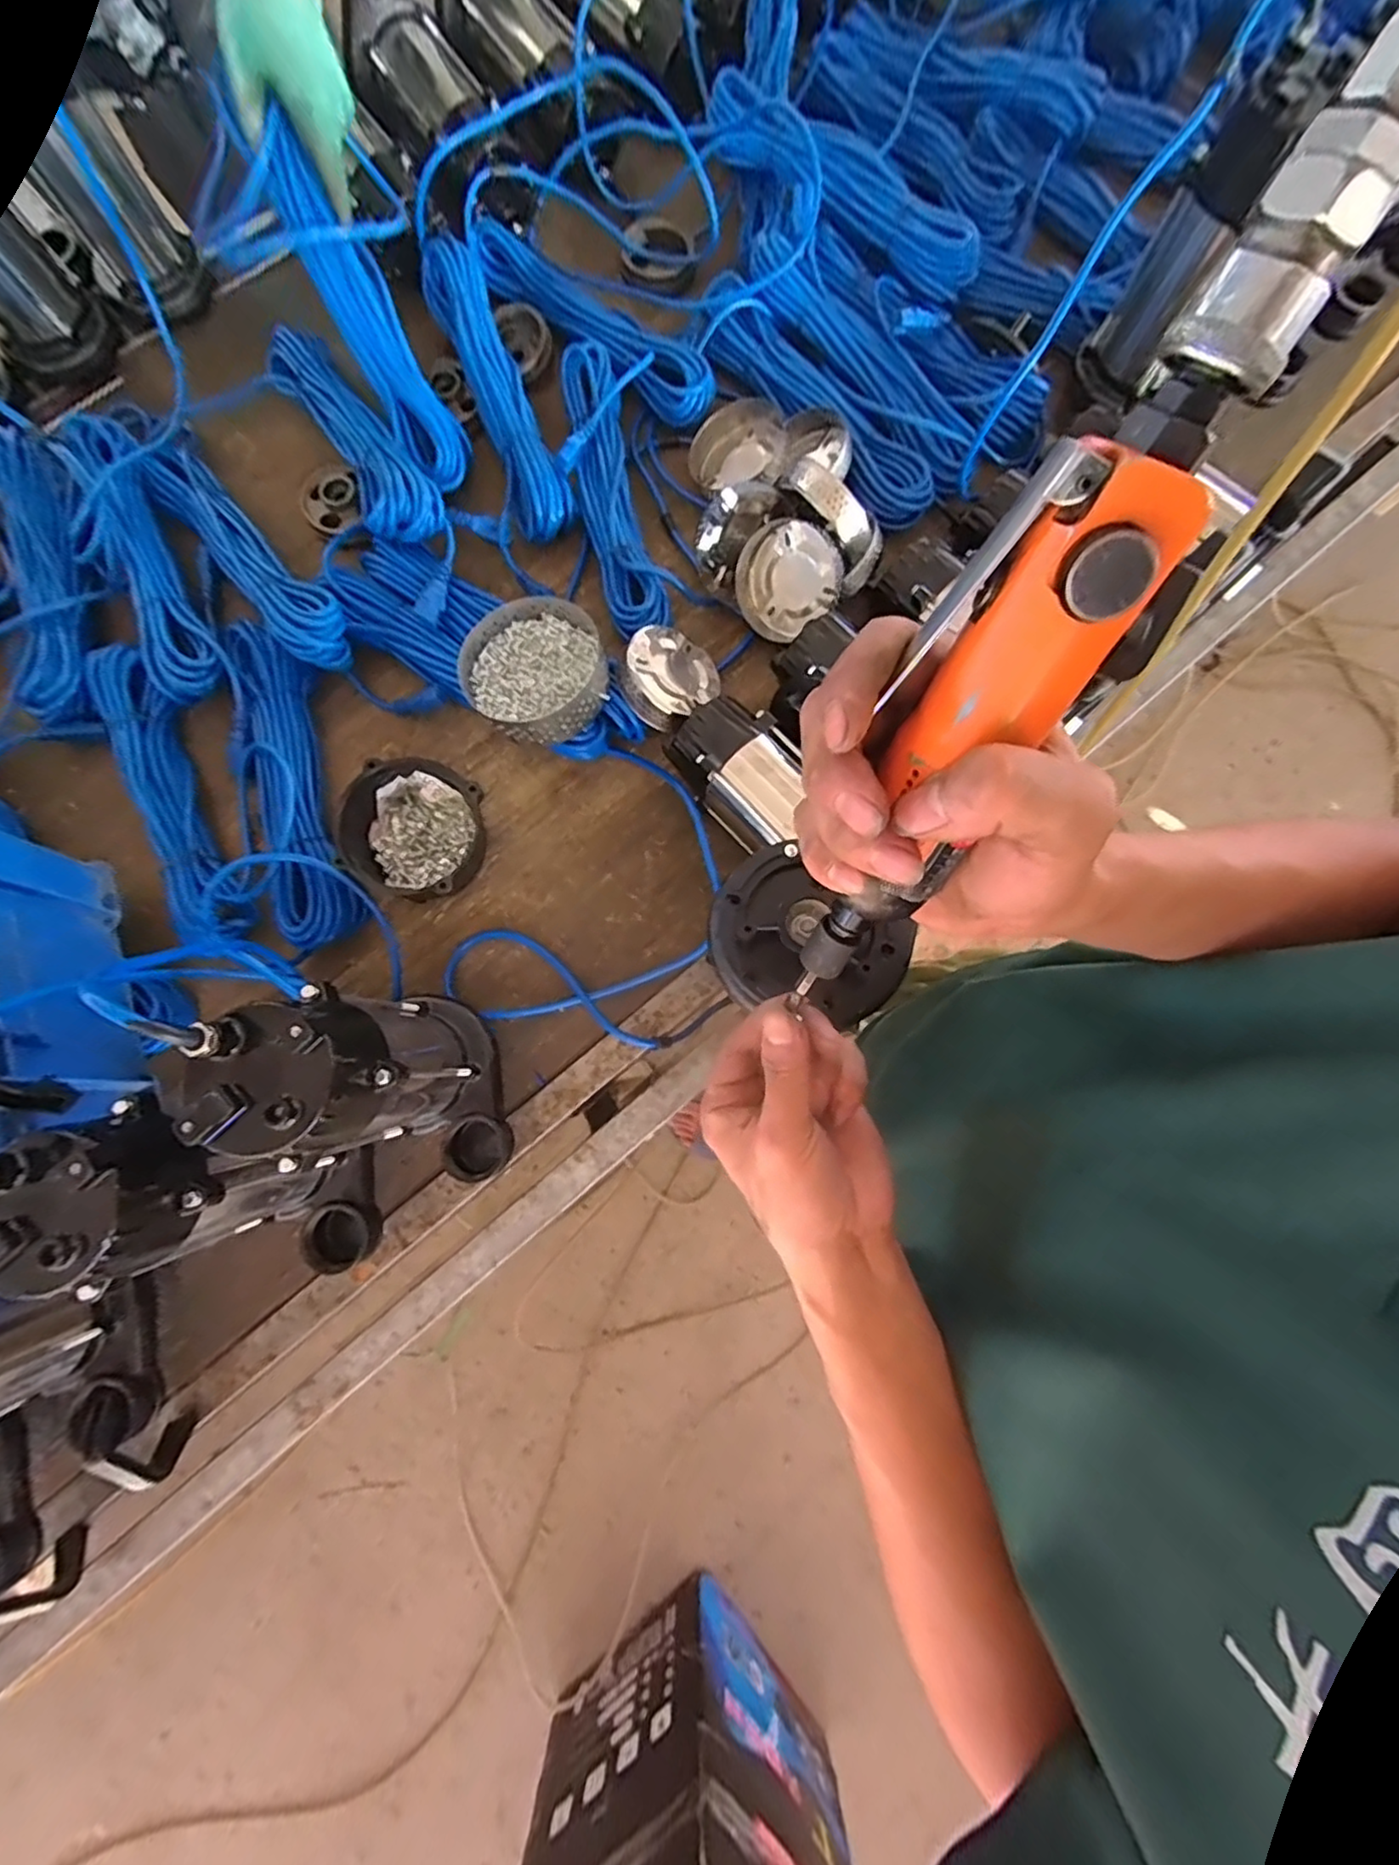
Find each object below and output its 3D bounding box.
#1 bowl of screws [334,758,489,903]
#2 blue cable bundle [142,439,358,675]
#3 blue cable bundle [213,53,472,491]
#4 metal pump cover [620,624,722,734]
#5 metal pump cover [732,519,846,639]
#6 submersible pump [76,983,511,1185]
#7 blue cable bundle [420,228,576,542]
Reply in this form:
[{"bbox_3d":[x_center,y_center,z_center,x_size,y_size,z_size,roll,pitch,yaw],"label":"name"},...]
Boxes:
[{"bbox_3d":[-0.272,-0.094,0.610,0.126,0.084,0.122,0,80,0],"label":"bowl of screws"},{"bbox_3d":[-0.477,-0.399,0.662,0.071,0.064,0.344,-44,83,-7],"label":"blue cable bundle"},{"bbox_3d":[-0.338,-0.625,0.641,0.060,0.032,0.305,-32,115,-5],"label":"blue cable bundle"},{"bbox_3d":[-0.031,-0.251,0.632,0.101,0.046,0.106,-16,79,-32],"label":"metal pump cover"},{"bbox_3d":[0.089,-0.357,0.645,0.105,0.102,0.030,41,50,8],"label":"metal pump cover"},{"bbox_3d":[-0.226,0.118,0.452,0.099,0.239,0.162,-22,81,-4],"label":"submersible pump"},{"bbox_3d":[-0.220,-0.594,0.684,0.072,0.040,0.343,-22,81,-4],"label":"blue cable bundle"}]

